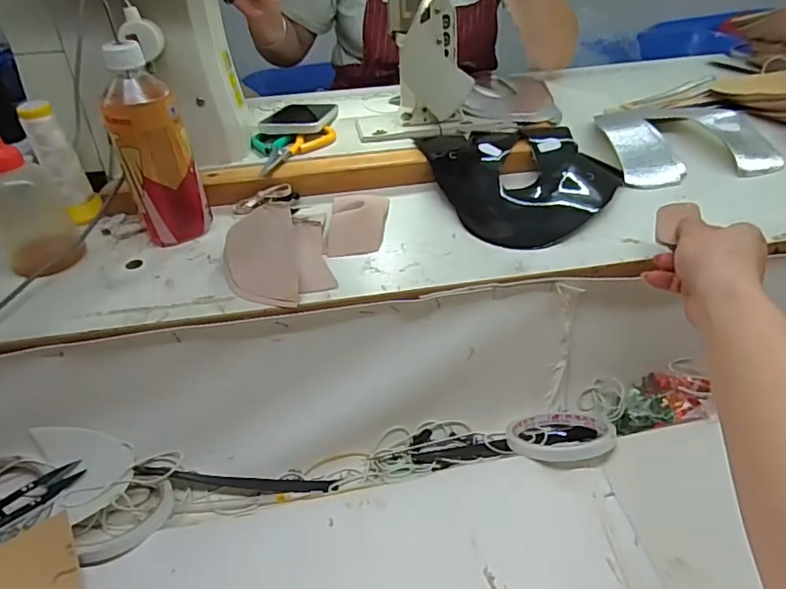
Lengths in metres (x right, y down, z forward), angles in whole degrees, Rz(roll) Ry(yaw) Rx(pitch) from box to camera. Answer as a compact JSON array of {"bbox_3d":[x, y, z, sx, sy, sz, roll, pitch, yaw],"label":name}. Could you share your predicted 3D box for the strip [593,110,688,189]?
[{"bbox_3d":[0.292,-0.184,0.648,0.070,0.027,0.145,-3,51,0],"label":"strip"}]

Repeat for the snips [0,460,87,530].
[{"bbox_3d":[-0.306,0.171,0.446,0.101,0.016,0.026,-30,47,-29],"label":"snips"}]

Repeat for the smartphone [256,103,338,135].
[{"bbox_3d":[-0.128,-0.249,0.764,0.085,0.015,0.160,5,30,4],"label":"smartphone"}]

